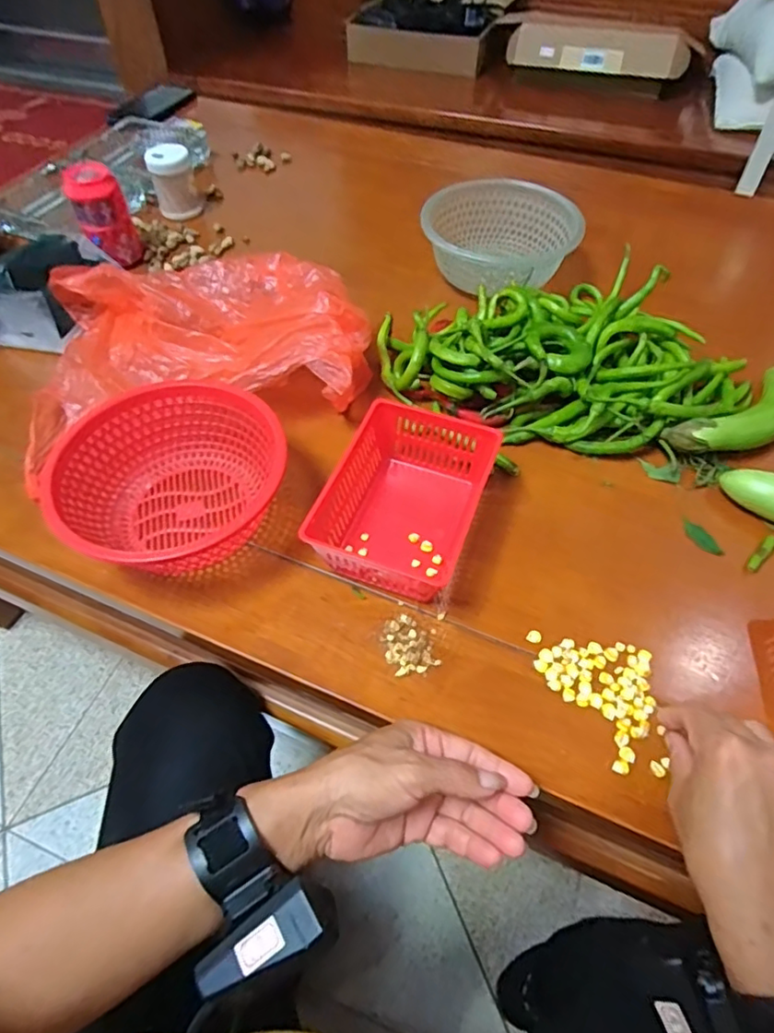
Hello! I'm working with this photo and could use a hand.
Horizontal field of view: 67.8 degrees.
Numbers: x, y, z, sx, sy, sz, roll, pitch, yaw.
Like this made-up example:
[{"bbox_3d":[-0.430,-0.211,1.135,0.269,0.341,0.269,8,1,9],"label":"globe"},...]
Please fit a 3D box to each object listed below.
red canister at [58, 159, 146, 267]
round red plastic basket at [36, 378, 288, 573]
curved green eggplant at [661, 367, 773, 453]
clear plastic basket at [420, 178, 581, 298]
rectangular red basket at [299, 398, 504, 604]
[{"bbox_3d":[-0.326,-0.343,0.665,0.057,0.099,0.051,-20,57,-13],"label":"red canister"},{"bbox_3d":[-0.170,-0.026,0.467,0.157,0.070,0.174,36,62,22],"label":"round red plastic basket"},{"bbox_3d":[0.326,-0.085,0.530,0.154,0.044,0.055,-28,59,-18],"label":"curved green eggplant"},{"bbox_3d":[0.131,-0.317,0.686,0.172,0.081,0.169,3,55,3],"label":"clear plastic basket"},{"bbox_3d":[0.017,-0.017,0.467,0.111,0.056,0.158,18,57,13],"label":"rectangular red basket"}]

